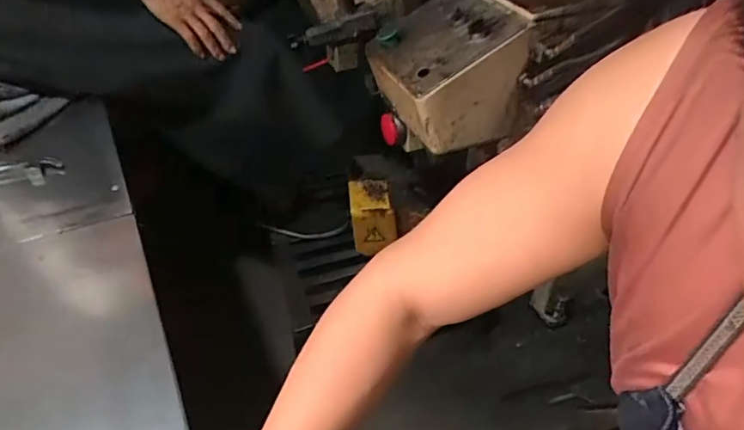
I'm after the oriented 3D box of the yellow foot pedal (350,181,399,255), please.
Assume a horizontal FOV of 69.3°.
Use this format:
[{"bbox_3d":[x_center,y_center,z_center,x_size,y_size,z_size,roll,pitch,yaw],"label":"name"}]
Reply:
[{"bbox_3d":[0.003,0.012,1.324,0.108,0.159,0.130,-2,41,-3],"label":"yellow foot pedal"}]

